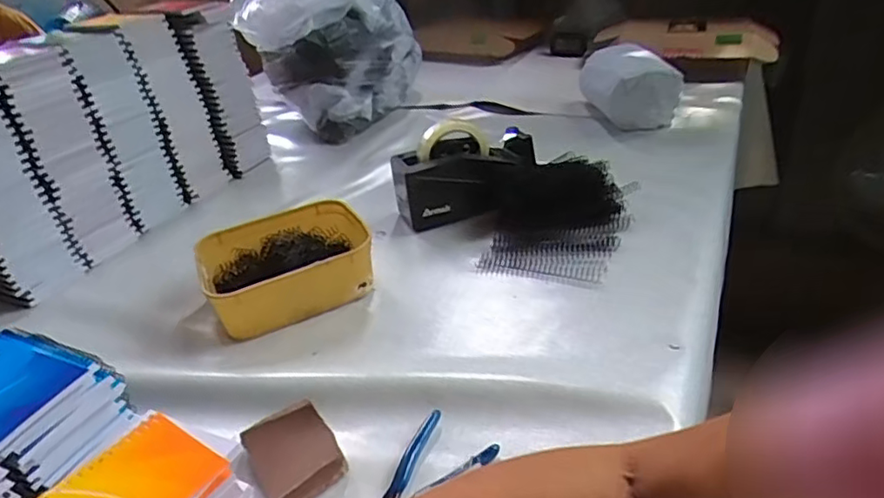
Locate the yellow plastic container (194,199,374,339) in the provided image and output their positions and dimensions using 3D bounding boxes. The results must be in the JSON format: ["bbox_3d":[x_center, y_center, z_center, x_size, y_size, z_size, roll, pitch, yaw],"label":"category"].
[{"bbox_3d":[-0.188,0.020,0.712,0.185,0.070,0.161,-16,31,-15],"label":"yellow plastic container"}]

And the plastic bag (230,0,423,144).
[{"bbox_3d":[-0.228,-0.431,1.180,0.330,0.346,0.270,-9,30,-3],"label":"plastic bag"}]

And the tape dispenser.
[{"bbox_3d":[0.032,-0.111,0.820,0.200,0.116,0.100,-10,30,-4],"label":"tape dispenser"}]

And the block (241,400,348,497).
[{"bbox_3d":[-0.122,0.173,0.487,0.066,0.023,0.086,-23,34,-24],"label":"block"}]

